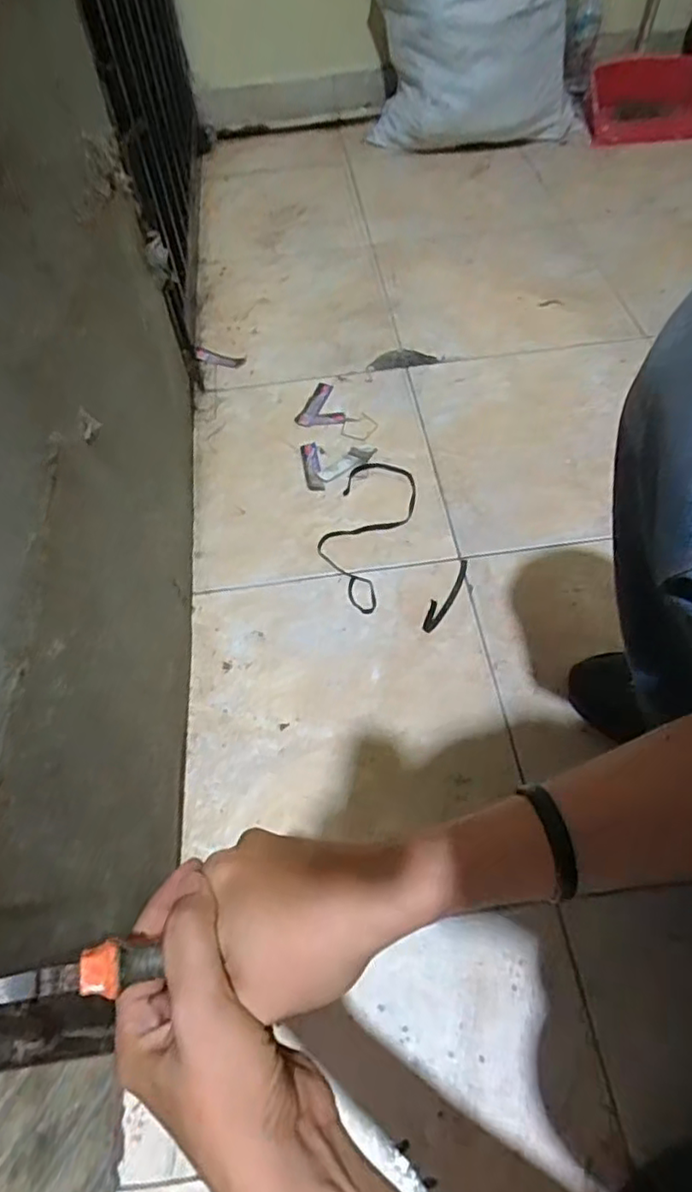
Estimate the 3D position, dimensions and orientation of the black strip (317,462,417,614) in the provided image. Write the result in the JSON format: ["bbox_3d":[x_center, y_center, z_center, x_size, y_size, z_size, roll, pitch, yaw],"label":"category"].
[{"bbox_3d":[0.025,-0.091,0.839,0.100,0.008,0.241,14,59,13],"label":"black strip"}]

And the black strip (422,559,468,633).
[{"bbox_3d":[0.127,-0.011,0.756,0.017,0.048,0.116,24,61,19],"label":"black strip"}]

